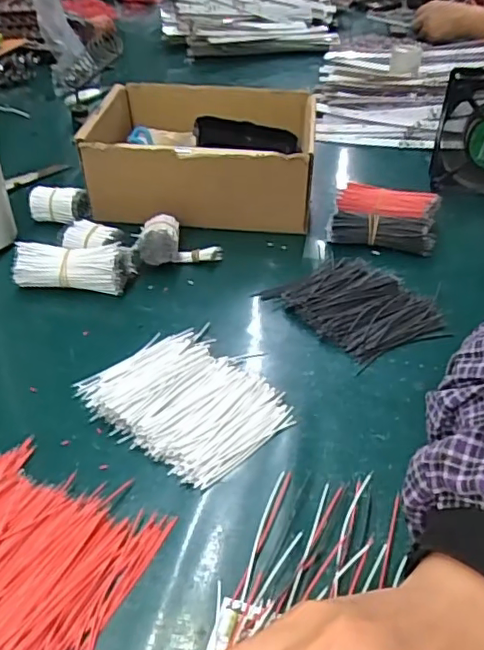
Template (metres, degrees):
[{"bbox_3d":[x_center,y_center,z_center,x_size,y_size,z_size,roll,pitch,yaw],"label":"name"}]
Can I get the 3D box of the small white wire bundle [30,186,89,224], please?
[{"bbox_3d":[-0.180,-0.117,0.568,0.051,0.034,0.025,6,38,7],"label":"small white wire bundle"}]

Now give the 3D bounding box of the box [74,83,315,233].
[{"bbox_3d":[-0.041,-0.180,0.607,0.216,0.088,0.195,2,38,1],"label":"box"}]

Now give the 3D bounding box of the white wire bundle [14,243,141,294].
[{"bbox_3d":[-0.140,-0.048,0.487,0.099,0.034,0.035,0,38,0],"label":"white wire bundle"}]

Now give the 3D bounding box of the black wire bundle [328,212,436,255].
[{"bbox_3d":[0.131,-0.090,0.544,0.094,0.027,0.031,8,38,10],"label":"black wire bundle"}]

